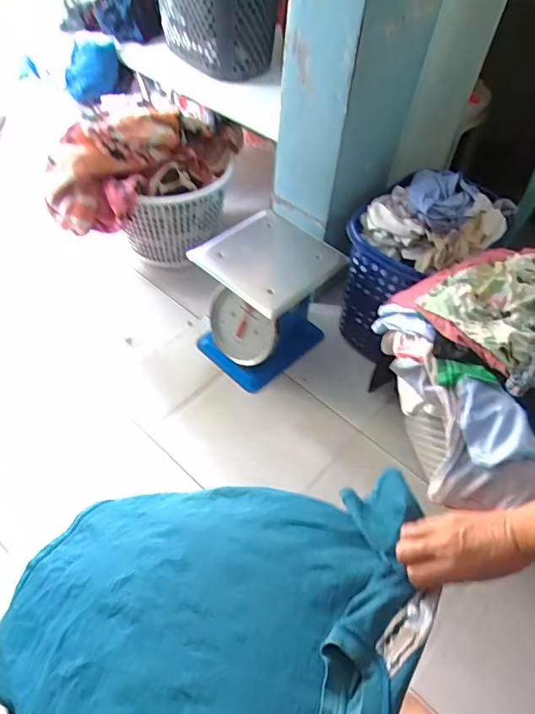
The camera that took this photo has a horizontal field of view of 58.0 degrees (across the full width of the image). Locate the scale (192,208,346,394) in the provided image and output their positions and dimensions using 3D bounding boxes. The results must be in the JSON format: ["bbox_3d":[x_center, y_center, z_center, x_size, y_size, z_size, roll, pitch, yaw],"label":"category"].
[{"bbox_3d":[-0.013,-0.170,1.326,0.315,0.326,0.300,-36,63,-27],"label":"scale"}]

